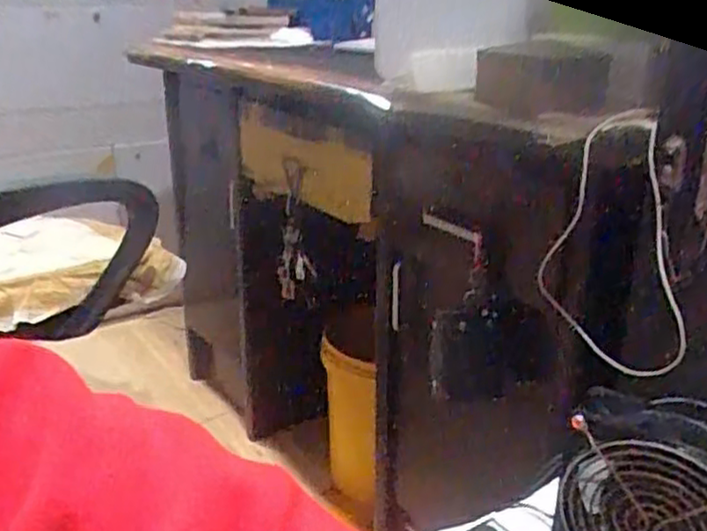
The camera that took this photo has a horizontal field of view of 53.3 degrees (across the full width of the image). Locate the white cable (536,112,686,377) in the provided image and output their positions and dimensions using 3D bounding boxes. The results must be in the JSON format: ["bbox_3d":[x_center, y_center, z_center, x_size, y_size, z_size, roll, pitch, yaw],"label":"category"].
[{"bbox_3d":[0.224,-0.016,0.593,0.124,0.214,0.053,4,20,10],"label":"white cable"}]

